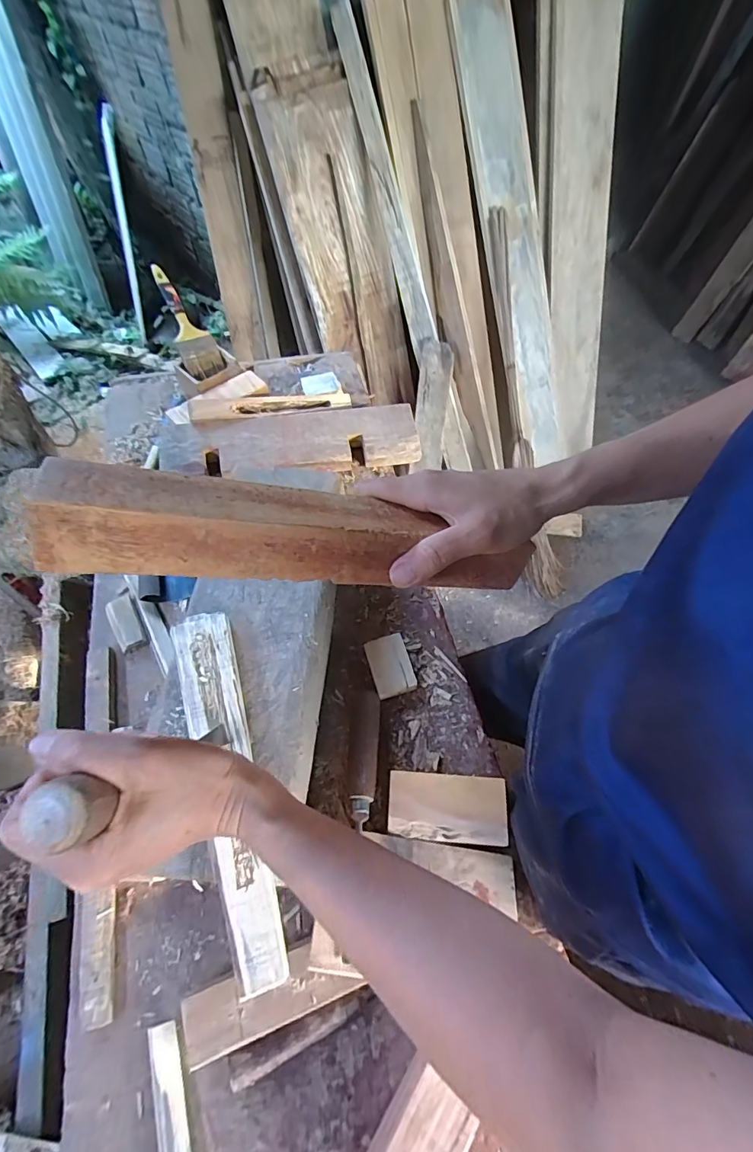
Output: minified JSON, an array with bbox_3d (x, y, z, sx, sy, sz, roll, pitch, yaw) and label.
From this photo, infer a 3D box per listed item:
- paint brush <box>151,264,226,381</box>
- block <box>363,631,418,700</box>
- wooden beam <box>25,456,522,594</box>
[{"bbox_3d":[-0.354,-0.470,0.864,0.070,0.032,0.208,-25,94,-13],"label":"paint brush"},{"bbox_3d":[0.018,0.118,0.611,0.052,0.026,0.076,-15,60,-7],"label":"block"},{"bbox_3d":[-0.030,-0.027,0.281,0.287,0.037,0.054,4,56,-26],"label":"wooden beam"}]

